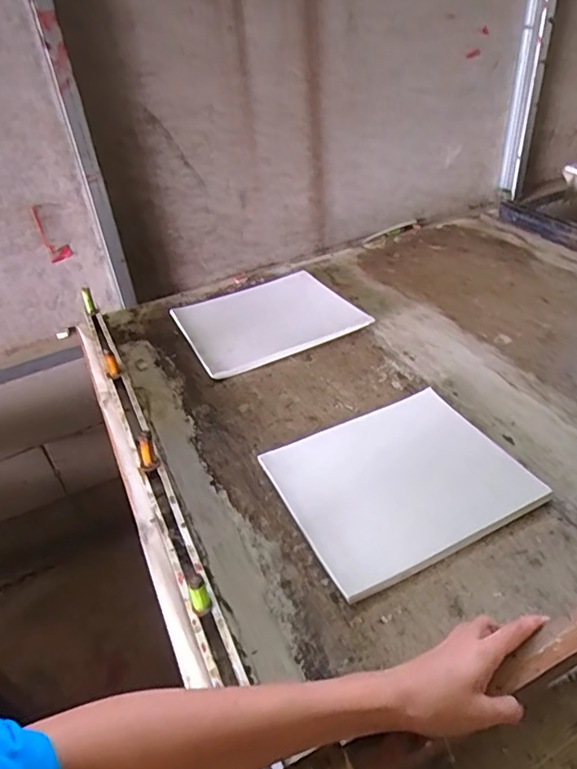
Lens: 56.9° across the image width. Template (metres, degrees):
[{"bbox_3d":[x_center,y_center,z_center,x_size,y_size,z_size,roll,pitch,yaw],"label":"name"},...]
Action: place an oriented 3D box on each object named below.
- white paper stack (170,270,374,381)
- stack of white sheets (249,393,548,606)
[{"bbox_3d":[-0.042,-0.107,0.879,0.255,0.028,0.224,-21,41,-18],"label":"white paper stack"},{"bbox_3d":[0.121,0.106,0.597,0.243,0.017,0.204,-21,41,-18],"label":"stack of white sheets"}]

